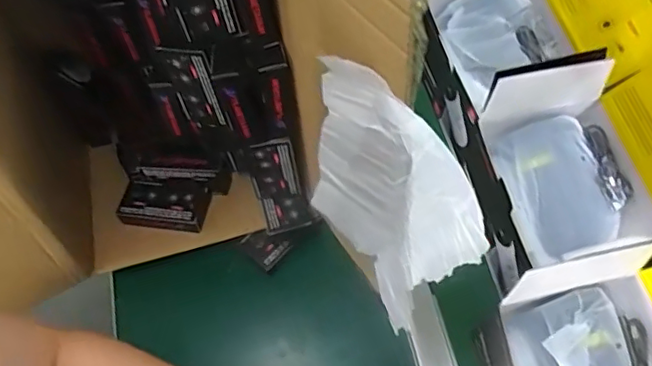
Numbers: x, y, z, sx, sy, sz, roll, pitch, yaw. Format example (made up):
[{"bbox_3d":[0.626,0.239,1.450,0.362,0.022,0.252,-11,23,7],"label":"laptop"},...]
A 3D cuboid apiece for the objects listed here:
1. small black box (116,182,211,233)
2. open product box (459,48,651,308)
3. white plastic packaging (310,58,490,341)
[{"bbox_3d":[-0.199,0.027,0.728,0.101,0.027,0.059,7,63,3],"label":"small black box"},{"bbox_3d":[0.295,-0.009,0.640,0.236,0.164,0.231,-8,63,-4],"label":"open product box"},{"bbox_3d":[0.059,0.010,0.480,0.075,0.205,0.158,-26,66,-13],"label":"white plastic packaging"}]

